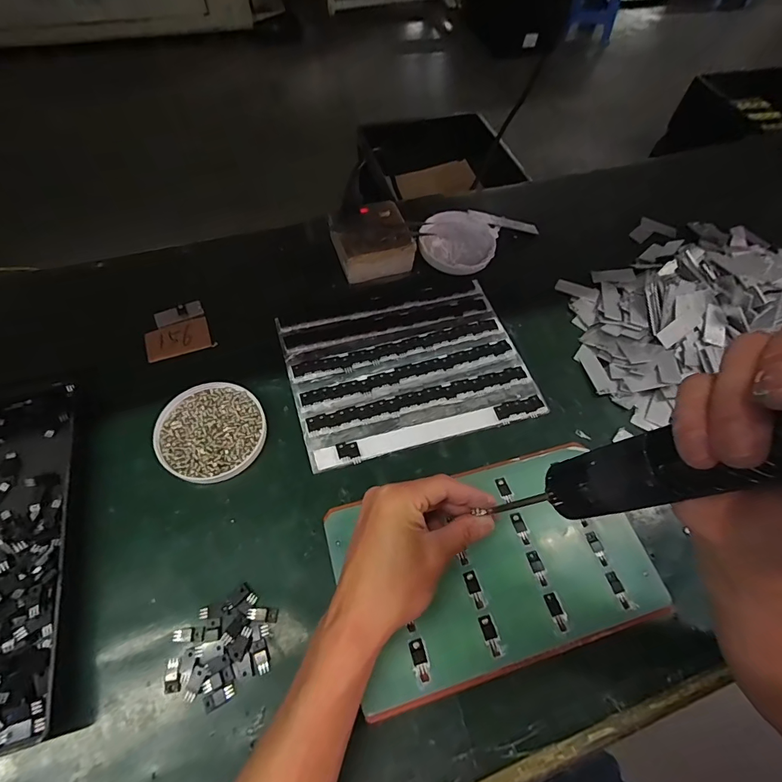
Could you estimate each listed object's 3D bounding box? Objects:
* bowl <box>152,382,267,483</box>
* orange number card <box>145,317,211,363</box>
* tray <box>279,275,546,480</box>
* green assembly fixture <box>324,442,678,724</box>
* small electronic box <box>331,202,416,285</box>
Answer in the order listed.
[{"bbox_3d":[-0.172,0.038,0.399,0.095,0.012,0.100,2,61,-3],"label":"bowl"},{"bbox_3d":[-0.234,-0.056,0.459,0.066,0.007,0.045,-21,64,-14],"label":"orange number card"},{"bbox_3d":[0.019,-0.025,0.447,0.243,0.011,0.175,-14,63,-11],"label":"tray"},{"bbox_3d":[0.082,0.141,0.347,0.245,0.030,0.147,-12,62,-10],"label":"green assembly fixture"},{"bbox_3d":[-0.025,-0.188,0.515,0.091,0.035,0.088,-15,63,-12],"label":"small electronic box"}]

